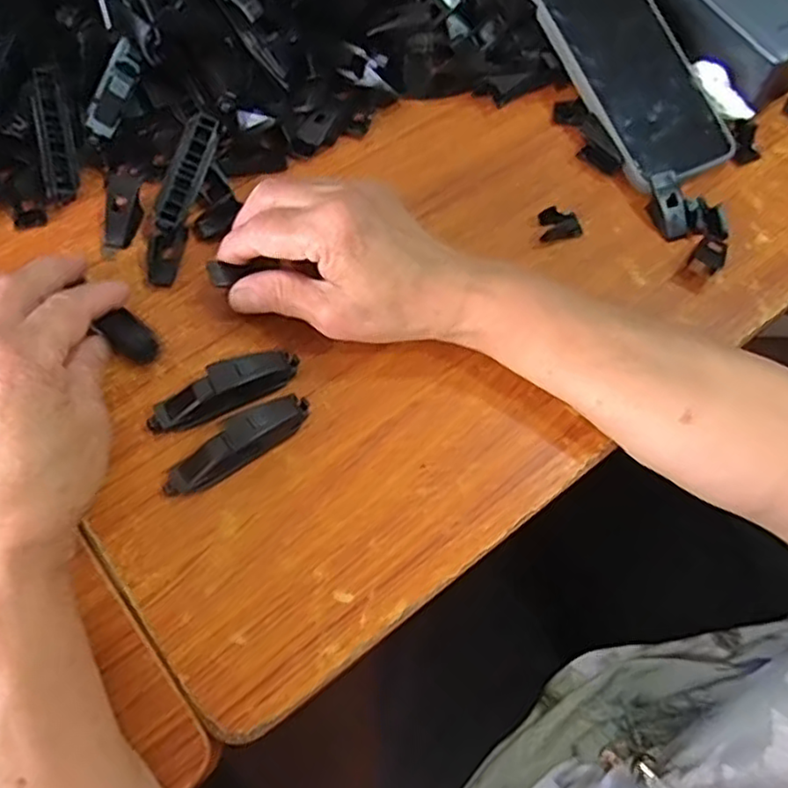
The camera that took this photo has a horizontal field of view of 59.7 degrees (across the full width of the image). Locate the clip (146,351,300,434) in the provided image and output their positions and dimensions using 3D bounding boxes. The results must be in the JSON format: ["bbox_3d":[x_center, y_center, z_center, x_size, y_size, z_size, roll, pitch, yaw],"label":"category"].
[{"bbox_3d":[-0.089,-0.002,0.359,0.080,0.023,0.019,-26,71,-13],"label":"clip"}]

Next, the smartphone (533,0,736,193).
[{"bbox_3d":[0.156,-0.214,0.448,0.085,0.011,0.161,-27,84,-17],"label":"smartphone"}]

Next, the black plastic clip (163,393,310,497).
[{"bbox_3d":[-0.079,0.026,0.348,0.080,0.022,0.021,-30,72,-14],"label":"black plastic clip"}]

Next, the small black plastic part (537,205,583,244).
[{"bbox_3d":[0.101,-0.104,0.420,0.026,0.010,0.021,-11,68,-7],"label":"small black plastic part"}]

